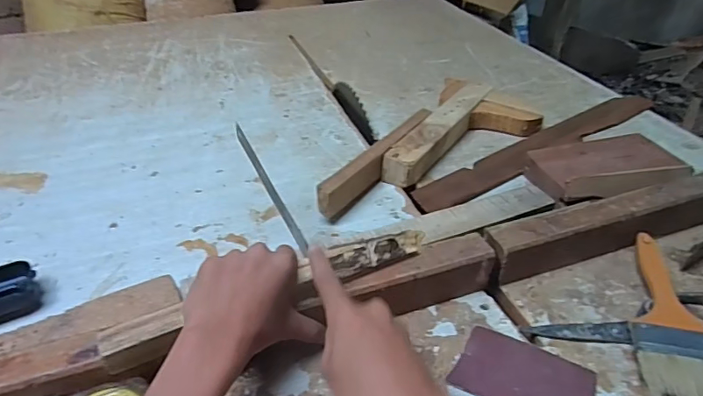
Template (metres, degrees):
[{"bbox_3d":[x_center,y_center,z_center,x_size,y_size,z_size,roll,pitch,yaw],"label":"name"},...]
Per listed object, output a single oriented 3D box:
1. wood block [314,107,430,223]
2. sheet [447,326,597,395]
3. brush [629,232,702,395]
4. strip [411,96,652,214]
[{"bbox_3d":[0.036,-0.048,0.623,0.020,0.052,0.246,21,41,27],"label":"wood block"},{"bbox_3d":[0.140,0.143,0.400,0.103,0.009,0.064,17,39,22],"label":"sheet"},{"bbox_3d":[0.273,0.100,0.434,0.067,0.028,0.180,7,37,9],"label":"brush"},{"bbox_3d":[0.269,-0.077,0.684,0.455,0.014,0.059,-23,42,-28],"label":"strip"}]

